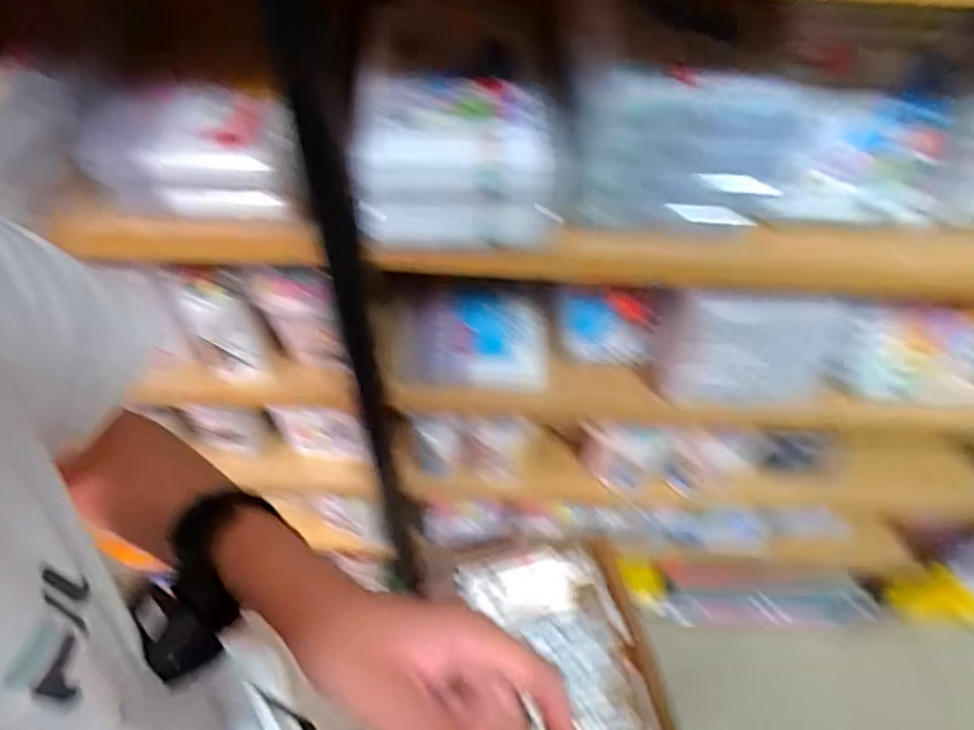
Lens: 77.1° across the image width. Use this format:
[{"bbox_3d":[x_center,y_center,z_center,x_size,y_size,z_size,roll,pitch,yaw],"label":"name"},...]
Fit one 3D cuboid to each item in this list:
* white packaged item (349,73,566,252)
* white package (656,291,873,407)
[{"bbox_3d":[-0.023,-0.163,0.496,0.158,0.093,0.102,-3,52,-5],"label":"white packaged item"},{"bbox_3d":[0.296,-0.014,0.654,0.208,0.169,0.030,0,52,-3],"label":"white package"}]

